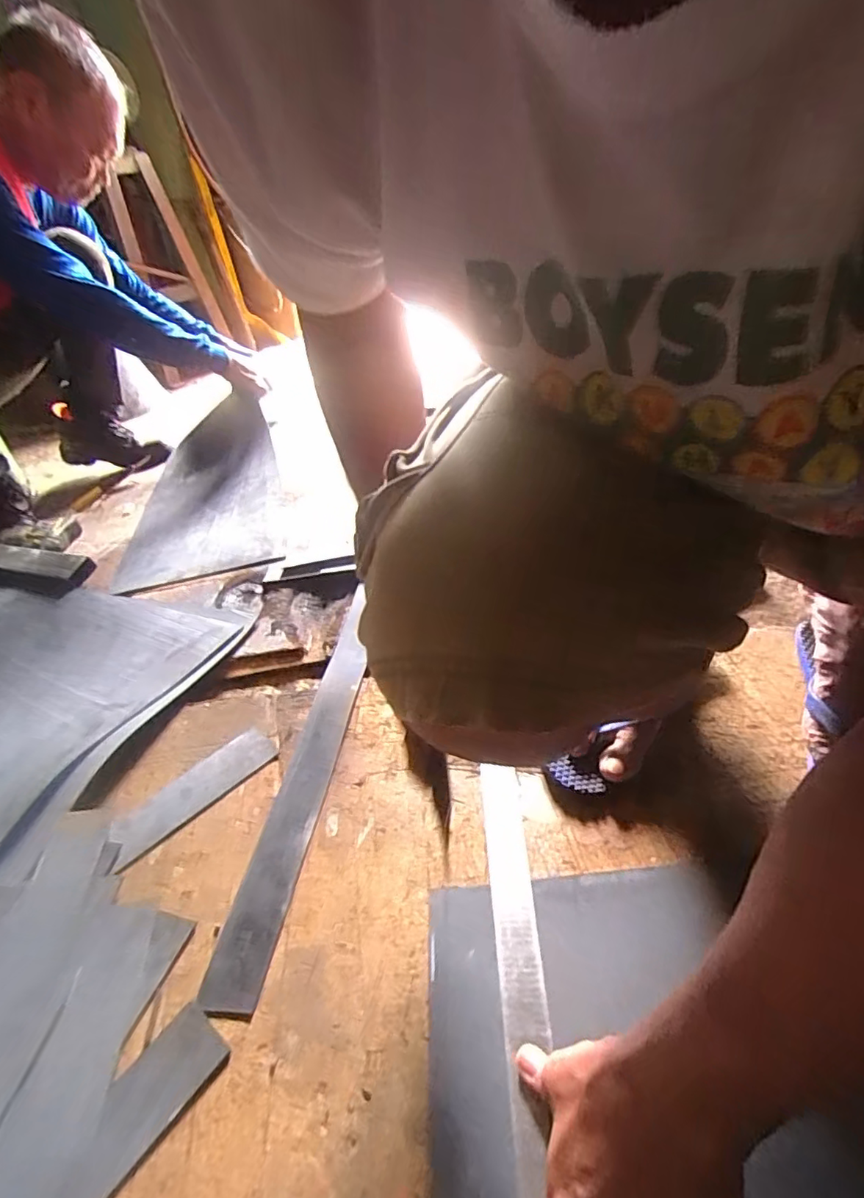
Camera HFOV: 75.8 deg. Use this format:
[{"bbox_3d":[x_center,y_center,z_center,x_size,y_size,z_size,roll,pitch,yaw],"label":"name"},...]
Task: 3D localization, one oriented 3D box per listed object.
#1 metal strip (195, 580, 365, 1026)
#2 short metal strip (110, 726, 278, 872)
[{"bbox_3d":[-0.122,0.151,0.604,0.052,0.009,0.494,1,38,9],"label":"metal strip"},{"bbox_3d":[-0.244,0.193,0.569,0.053,0.008,0.169,26,48,37],"label":"short metal strip"}]

